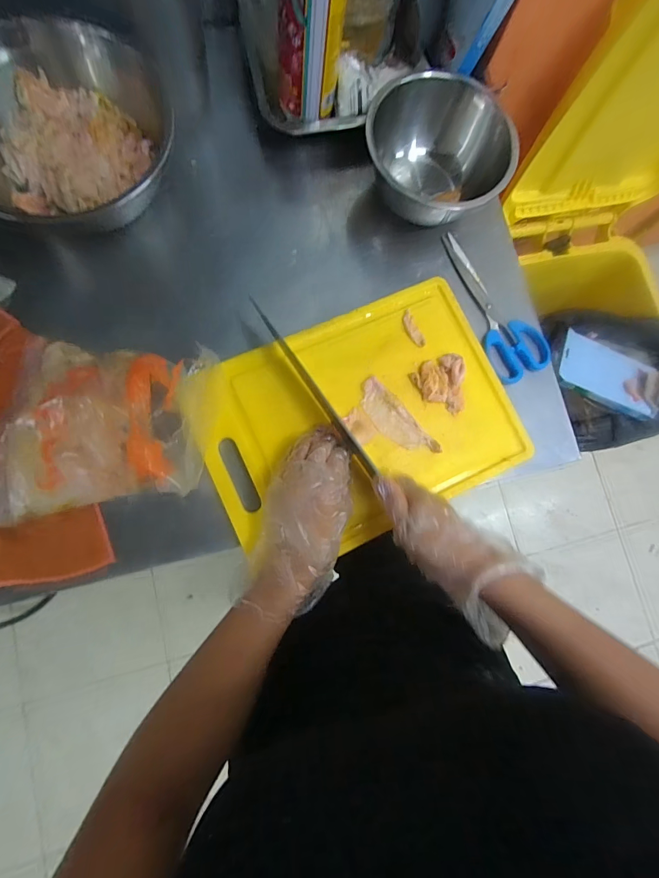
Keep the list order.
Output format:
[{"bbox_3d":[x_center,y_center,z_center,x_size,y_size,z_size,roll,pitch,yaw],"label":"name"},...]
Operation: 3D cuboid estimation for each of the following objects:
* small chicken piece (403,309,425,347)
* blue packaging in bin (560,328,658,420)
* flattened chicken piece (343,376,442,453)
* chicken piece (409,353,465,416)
[{"bbox_3d":[0.098,-0.130,0.443,0.015,0.007,0.047,-24,85,-10],"label":"small chicken piece"},{"bbox_3d":[0.556,-0.130,0.743,0.202,0.024,0.130,27,77,5],"label":"blue packaging in bin"},{"bbox_3d":[0.064,-0.011,0.422,0.064,0.013,0.108,-42,88,-11],"label":"flattened chicken piece"},{"bbox_3d":[0.126,-0.063,0.432,0.058,0.017,0.067,-4,82,-8],"label":"chicken piece"}]

